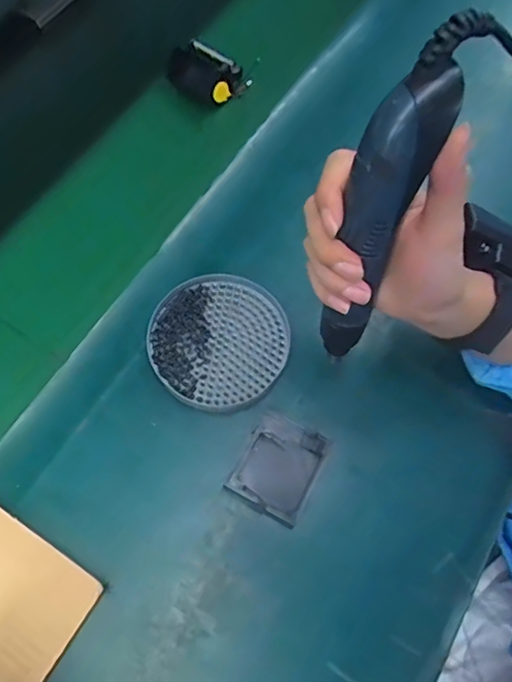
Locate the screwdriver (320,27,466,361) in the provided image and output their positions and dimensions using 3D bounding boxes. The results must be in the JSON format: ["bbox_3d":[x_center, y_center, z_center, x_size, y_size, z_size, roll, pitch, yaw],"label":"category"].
[{"bbox_3d":[0.068,-0.063,0.315,0.039,0.209,0.035,15,49,6],"label":"screwdriver"}]

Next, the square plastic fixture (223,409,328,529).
[{"bbox_3d":[0.017,0.095,0.411,0.057,0.016,0.072,27,68,11],"label":"square plastic fixture"}]

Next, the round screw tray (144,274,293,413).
[{"bbox_3d":[-0.032,0.000,0.448,0.113,0.022,0.112,1,65,-1],"label":"round screw tray"}]

